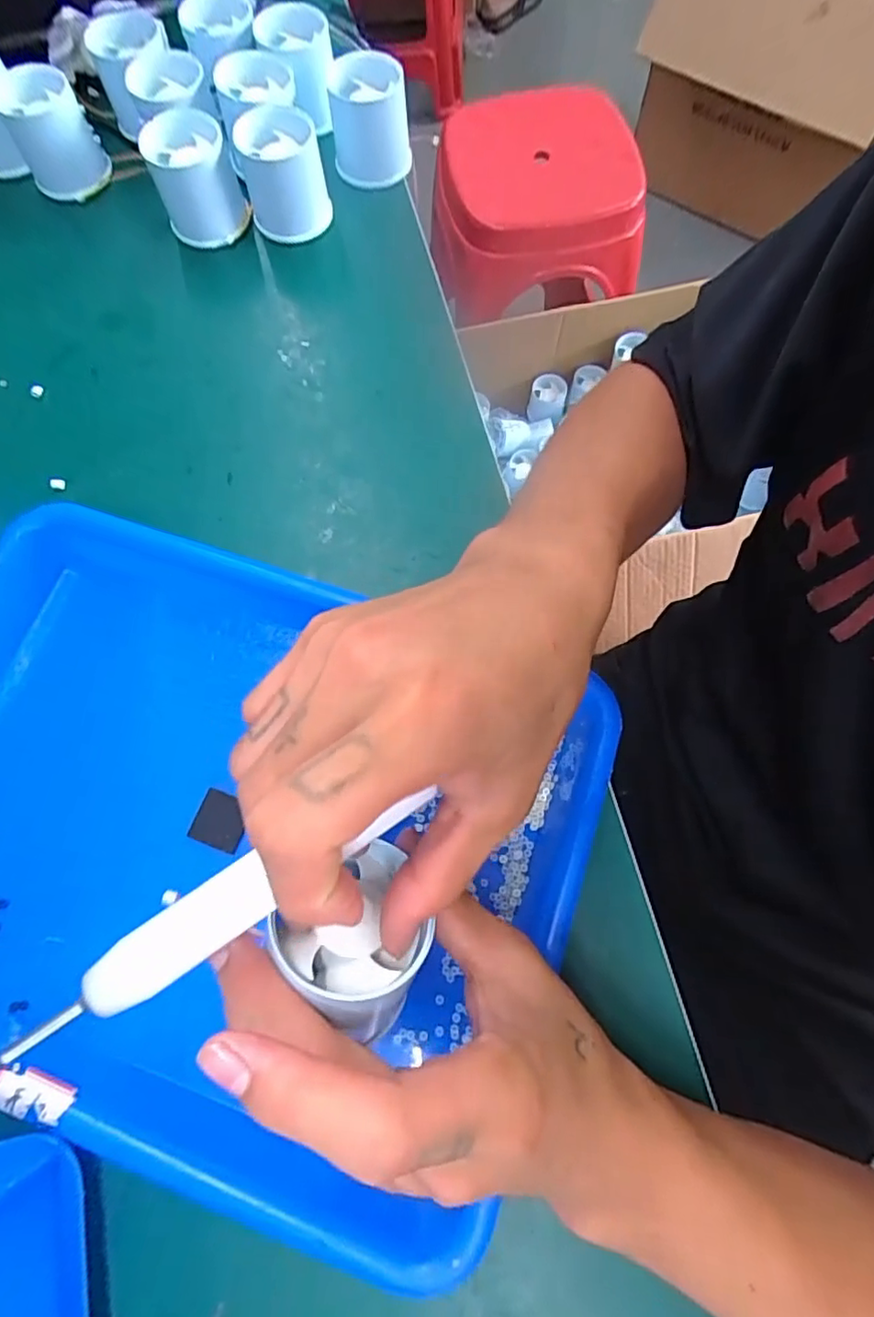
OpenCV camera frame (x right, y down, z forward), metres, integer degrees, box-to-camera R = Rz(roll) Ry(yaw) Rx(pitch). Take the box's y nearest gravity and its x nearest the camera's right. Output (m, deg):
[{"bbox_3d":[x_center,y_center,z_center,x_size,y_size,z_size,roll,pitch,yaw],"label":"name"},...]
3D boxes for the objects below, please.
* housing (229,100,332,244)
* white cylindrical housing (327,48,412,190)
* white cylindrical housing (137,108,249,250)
[{"bbox_3d":[-0.104,-0.329,0.402,0.054,0.055,0.057,0,72,0],"label":"housing"},{"bbox_3d":[-0.047,-0.382,0.417,0.055,0.053,0.064,-4,72,-2],"label":"white cylindrical housing"},{"bbox_3d":[-0.165,-0.326,0.400,0.053,0.055,0.057,0,72,0],"label":"white cylindrical housing"}]

